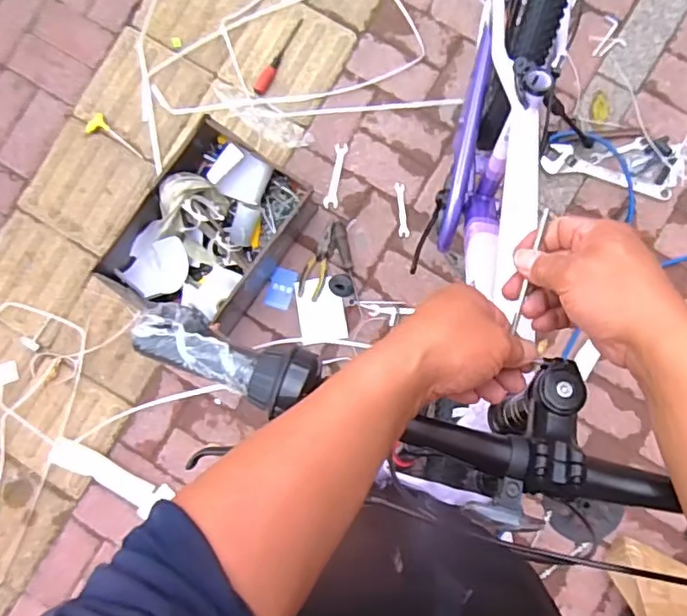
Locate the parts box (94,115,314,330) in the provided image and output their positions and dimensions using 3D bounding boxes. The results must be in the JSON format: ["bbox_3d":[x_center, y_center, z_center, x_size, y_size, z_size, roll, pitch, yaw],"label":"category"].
[{"bbox_3d":[-0.299,-0.167,1.260,0.305,0.162,0.415,33,89,5],"label":"parts box"}]

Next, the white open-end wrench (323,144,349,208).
[{"bbox_3d":[-0.017,-0.302,1.337,0.031,0.013,0.151,10,87,4],"label":"white open-end wrench"}]

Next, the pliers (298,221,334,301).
[{"bbox_3d":[-0.055,-0.106,1.325,0.052,0.010,0.174,18,87,5],"label":"pliers"}]

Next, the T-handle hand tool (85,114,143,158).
[{"bbox_3d":[-0.535,-0.395,1.371,0.146,0.021,0.052,37,89,5],"label":"T-handle hand tool"}]

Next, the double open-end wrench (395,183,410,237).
[{"bbox_3d":[0.133,-0.222,1.326,0.023,0.006,0.123,-6,86,3],"label":"double open-end wrench"}]

